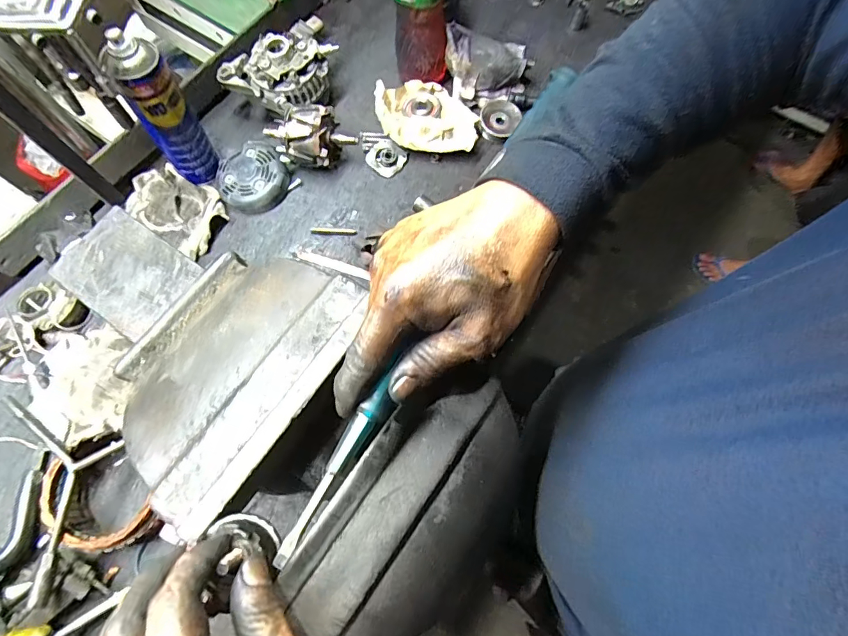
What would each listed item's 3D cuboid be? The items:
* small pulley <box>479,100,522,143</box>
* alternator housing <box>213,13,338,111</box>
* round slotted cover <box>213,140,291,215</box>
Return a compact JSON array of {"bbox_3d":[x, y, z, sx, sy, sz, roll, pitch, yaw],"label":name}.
[{"bbox_3d":[0.119,-0.316,0.708,0.057,0.021,0.073,34,74,11],"label":"small pulley"},{"bbox_3d":[-0.208,-0.355,0.658,0.168,0.092,0.092,-26,73,-9],"label":"alternator housing"},{"bbox_3d":[-0.253,-0.206,0.649,0.102,0.038,0.093,-34,74,-11],"label":"round slotted cover"}]

